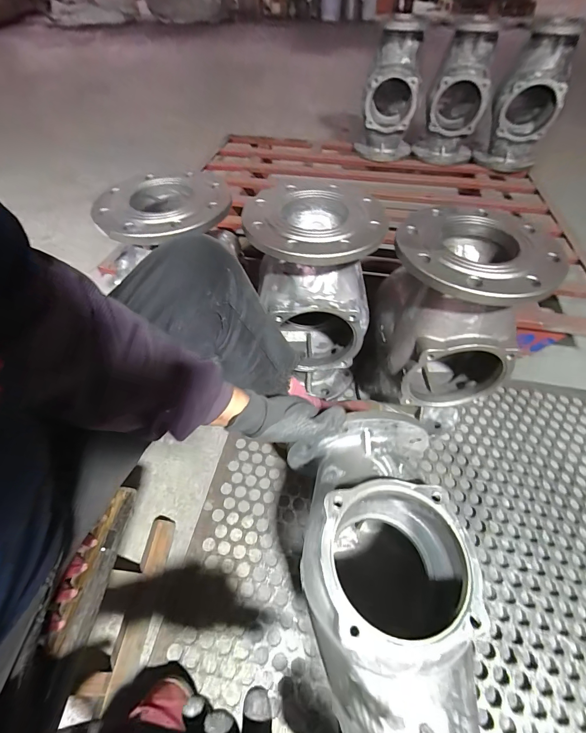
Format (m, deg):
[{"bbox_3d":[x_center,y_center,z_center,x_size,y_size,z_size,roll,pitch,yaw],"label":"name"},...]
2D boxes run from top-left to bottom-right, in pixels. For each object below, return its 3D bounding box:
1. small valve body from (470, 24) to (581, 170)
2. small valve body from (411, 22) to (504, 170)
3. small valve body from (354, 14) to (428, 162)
[{"bbox_3d":[0.740,-0.820,1.064,0.189,0.366,0.238,28,56,21],"label":"small valve body"},{"bbox_3d":[0.540,-0.875,1.112,0.192,0.354,0.249,19,54,15],"label":"small valve body"},{"bbox_3d":[0.345,-0.931,1.162,0.190,0.364,0.182,19,54,15],"label":"small valve body"}]

